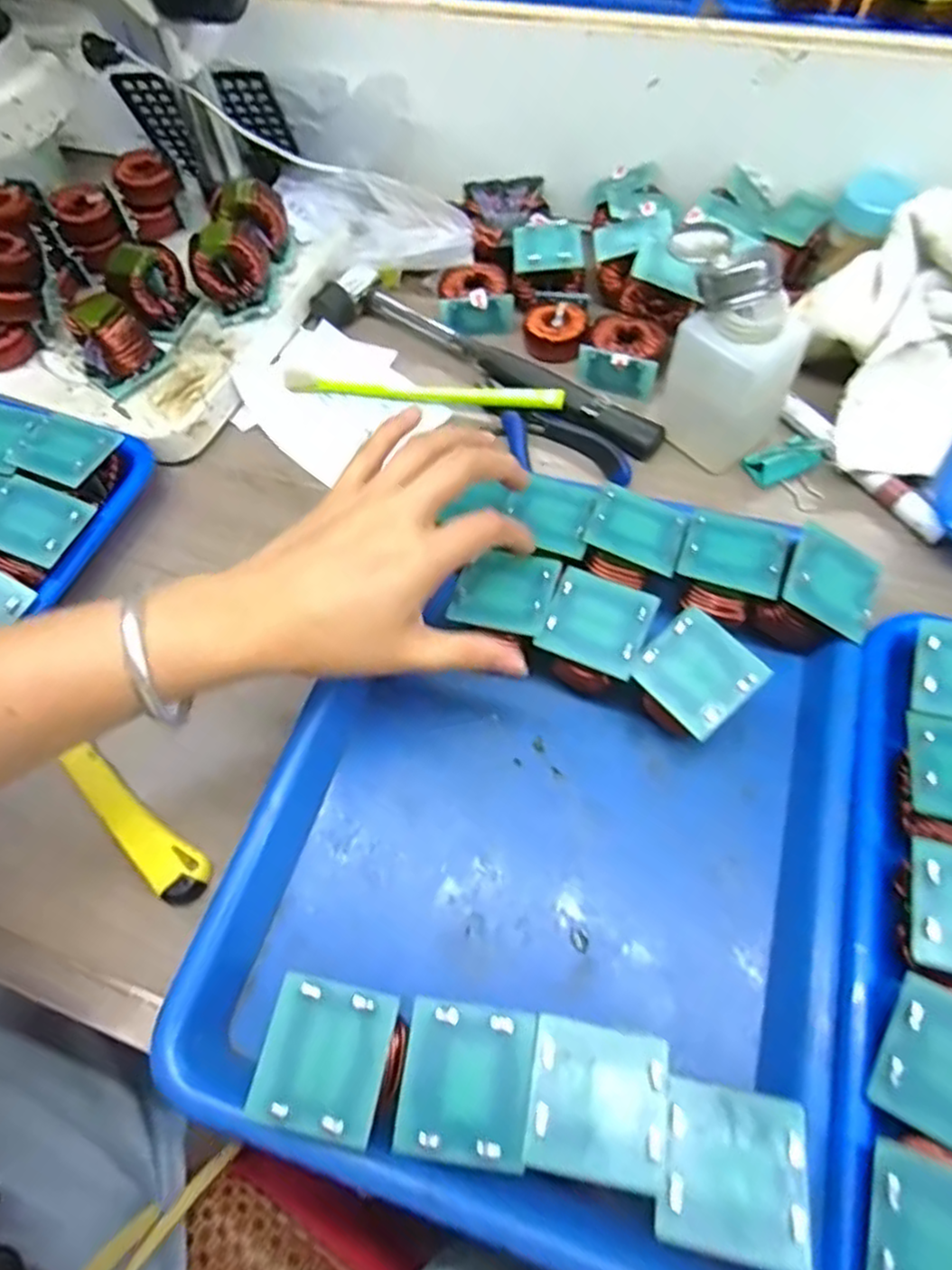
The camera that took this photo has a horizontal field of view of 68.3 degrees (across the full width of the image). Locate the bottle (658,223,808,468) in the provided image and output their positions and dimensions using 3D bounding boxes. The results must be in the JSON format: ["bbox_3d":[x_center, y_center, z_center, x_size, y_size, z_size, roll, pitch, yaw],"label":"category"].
[{"bbox_3d":[0.131,-0.165,0.393,0.053,0.094,0.090,-36,65,-15],"label":"bottle"}]

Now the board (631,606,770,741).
[{"bbox_3d":[0.101,0.025,0.333,0.046,0.049,0.048,-40,66,-17],"label":"board"}]

